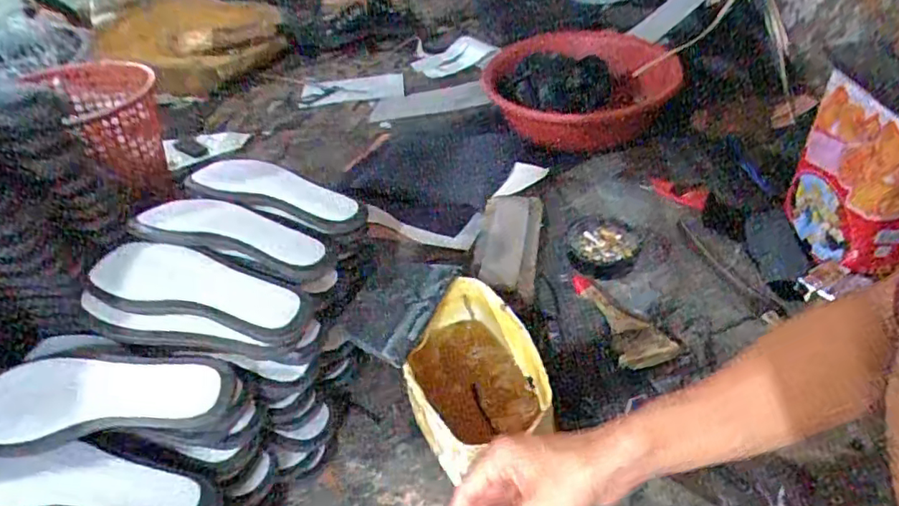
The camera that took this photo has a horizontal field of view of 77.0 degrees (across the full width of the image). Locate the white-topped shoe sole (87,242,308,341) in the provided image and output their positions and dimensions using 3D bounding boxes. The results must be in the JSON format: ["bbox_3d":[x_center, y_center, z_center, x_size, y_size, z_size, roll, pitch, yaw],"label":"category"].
[{"bbox_3d":[-0.258,0.036,0.572,0.230,0.024,0.079,9,54,8],"label":"white-topped shoe sole"}]

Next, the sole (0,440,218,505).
[{"bbox_3d":[-0.311,0.194,0.475,0.226,0.018,0.068,1,40,10],"label":"sole"}]

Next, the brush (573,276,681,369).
[{"bbox_3d":[0.218,0.079,0.714,0.074,0.016,0.149,-13,40,-7],"label":"brush"}]

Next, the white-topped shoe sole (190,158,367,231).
[{"bbox_3d":[-0.210,-0.066,0.683,0.242,0.034,0.081,17,46,27],"label":"white-topped shoe sole"}]

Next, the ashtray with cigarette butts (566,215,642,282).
[{"bbox_3d":[0.218,-0.010,0.803,0.093,0.031,0.119,8,42,18],"label":"ashtray with cigarette butts"}]

